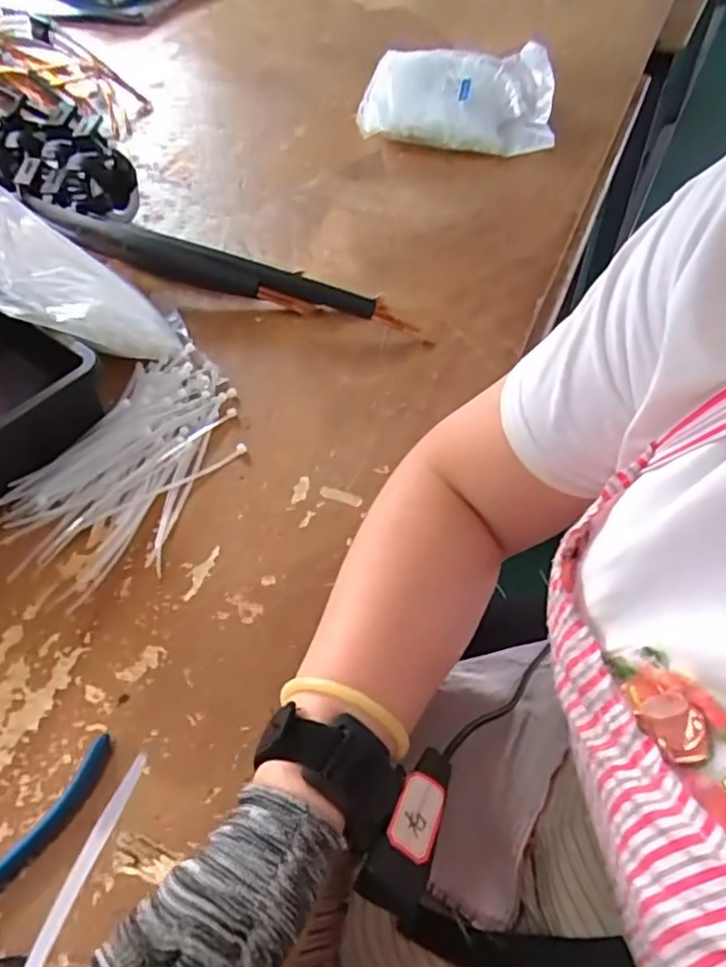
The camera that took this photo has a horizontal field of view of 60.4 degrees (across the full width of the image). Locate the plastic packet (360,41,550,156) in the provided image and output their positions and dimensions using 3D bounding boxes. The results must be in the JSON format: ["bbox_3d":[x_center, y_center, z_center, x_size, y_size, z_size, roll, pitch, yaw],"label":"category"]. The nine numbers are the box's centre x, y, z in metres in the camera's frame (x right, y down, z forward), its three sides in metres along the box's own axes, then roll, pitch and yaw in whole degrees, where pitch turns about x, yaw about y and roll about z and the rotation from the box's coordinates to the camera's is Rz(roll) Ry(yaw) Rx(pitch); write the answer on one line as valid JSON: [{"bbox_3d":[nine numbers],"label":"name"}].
[{"bbox_3d":[0.120,-0.486,0.790,0.235,0.052,0.201,8,54,8],"label":"plastic packet"}]

